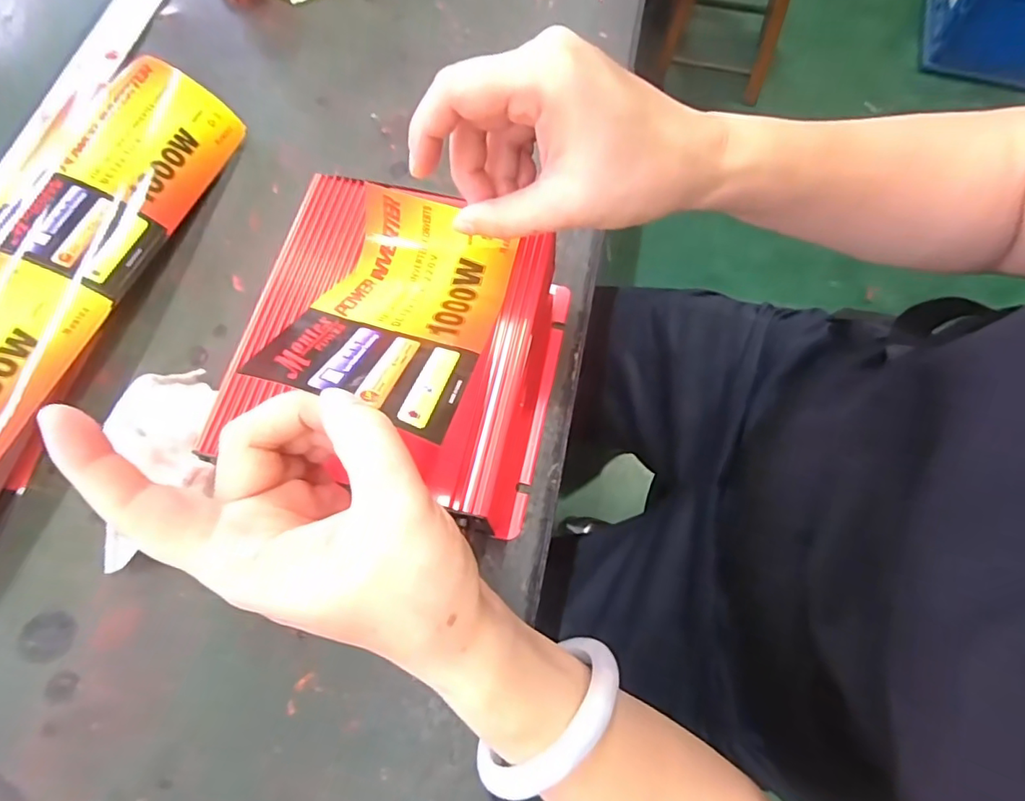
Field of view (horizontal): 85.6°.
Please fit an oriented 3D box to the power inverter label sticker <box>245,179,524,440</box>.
[{"bbox_3d":[-0.049,-0.049,0.264,0.084,0.020,0.161,13,44,-4],"label":"power inverter label sticker"}]

